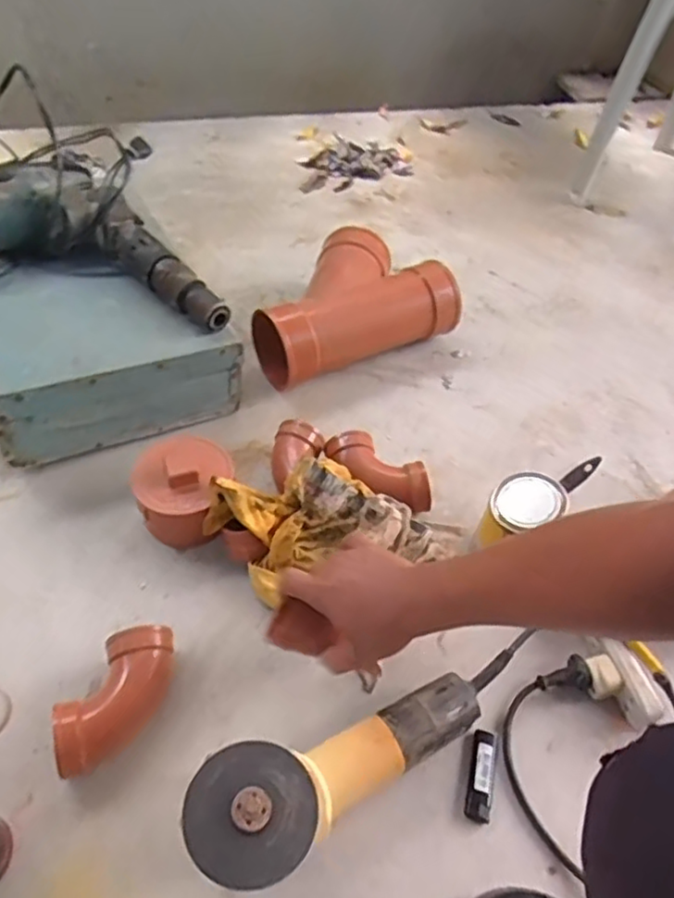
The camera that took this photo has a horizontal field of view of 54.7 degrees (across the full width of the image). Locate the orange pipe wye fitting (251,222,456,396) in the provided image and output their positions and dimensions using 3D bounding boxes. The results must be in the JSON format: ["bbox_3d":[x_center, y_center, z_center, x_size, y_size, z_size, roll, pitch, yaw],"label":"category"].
[{"bbox_3d":[0.001,-0.221,0.990,0.293,0.115,0.218,-20,54,-23],"label":"orange pipe wye fitting"}]

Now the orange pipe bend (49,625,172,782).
[{"bbox_3d":[-0.205,0.234,0.608,0.066,0.058,0.144,21,49,12],"label":"orange pipe bend"}]

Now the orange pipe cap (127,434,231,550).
[{"bbox_3d":[-0.177,0.045,0.745,0.101,0.092,0.108,3,49,-3],"label":"orange pipe cap"}]

